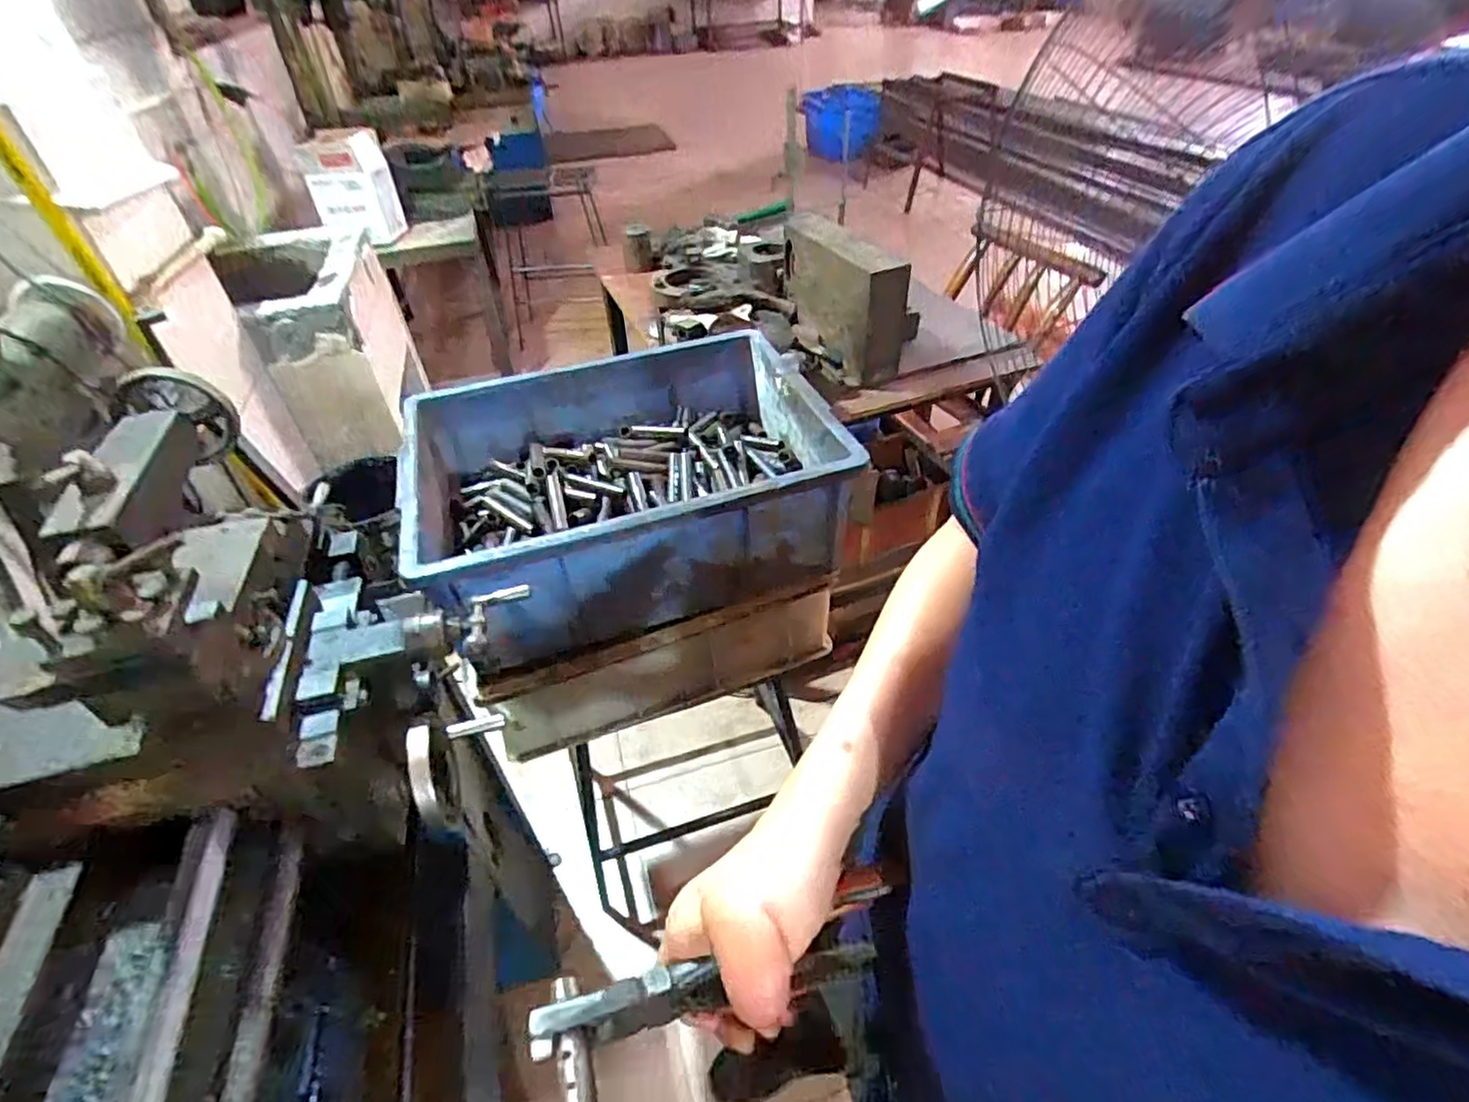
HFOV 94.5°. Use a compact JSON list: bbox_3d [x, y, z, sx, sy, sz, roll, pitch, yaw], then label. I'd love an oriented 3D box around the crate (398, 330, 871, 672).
[{"bbox_3d":[-0.133,-0.085,0.845,0.475,0.166,0.404,-15,43,-12],"label":"crate"}]

